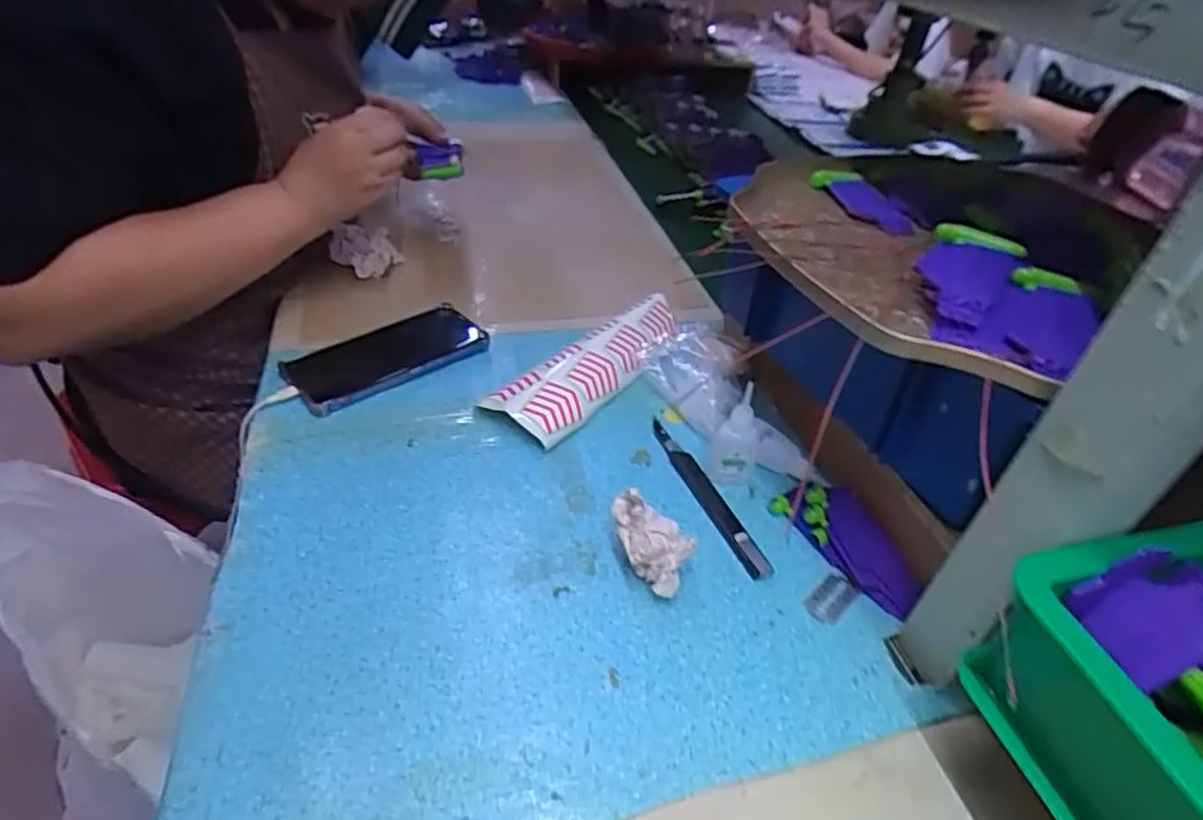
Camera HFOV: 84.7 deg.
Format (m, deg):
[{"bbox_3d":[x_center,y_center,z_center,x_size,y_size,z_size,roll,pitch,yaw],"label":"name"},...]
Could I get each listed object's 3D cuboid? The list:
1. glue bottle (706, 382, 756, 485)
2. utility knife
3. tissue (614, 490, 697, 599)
[{"bbox_3d":[0.101,0.019,0.493,0.033,0.090,0.026,13,40,10],"label":"glue bottle"},{"bbox_3d":[0.081,0.062,0.498,0.020,0.014,0.159,-13,43,-20],"label":"utility knife"},{"bbox_3d":[0.032,0.084,0.429,0.057,0.055,0.036,30,46,27],"label":"tissue"}]

